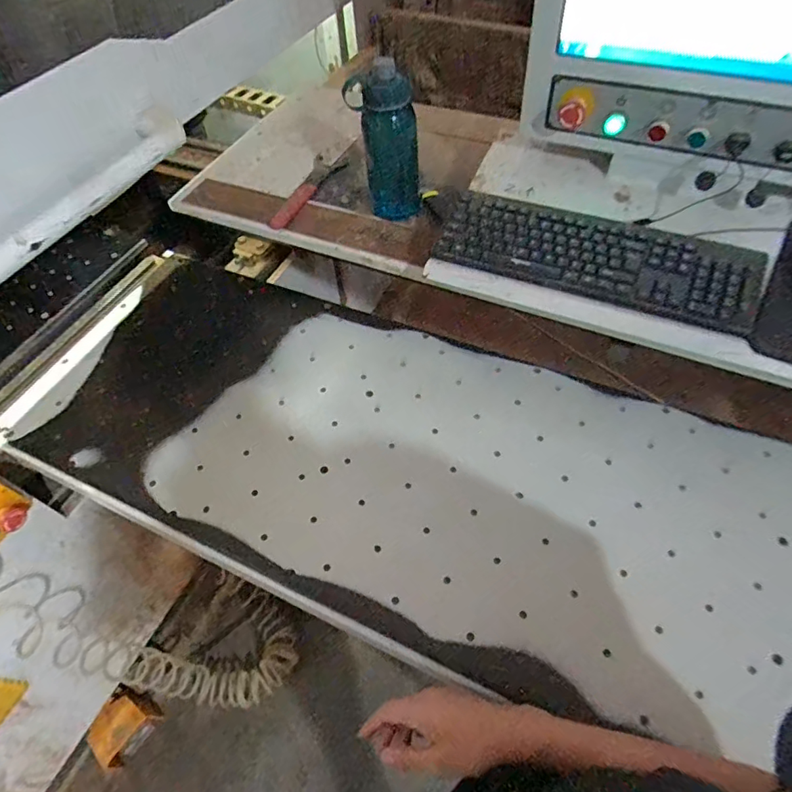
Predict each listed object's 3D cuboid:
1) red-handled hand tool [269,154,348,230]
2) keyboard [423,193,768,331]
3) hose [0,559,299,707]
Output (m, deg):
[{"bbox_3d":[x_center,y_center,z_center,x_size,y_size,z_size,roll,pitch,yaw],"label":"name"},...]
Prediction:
[{"bbox_3d":[-0.164,-0.384,0.935,0.052,0.017,0.220,16,58,14],"label":"red-handled hand tool"},{"bbox_3d":[0.274,-0.201,0.709,0.432,0.041,0.133,20,59,17],"label":"keyboard"},{"bbox_3d":[-0.552,0.509,1.064,0.500,0.938,0.206,4,58,5],"label":"hose"}]

